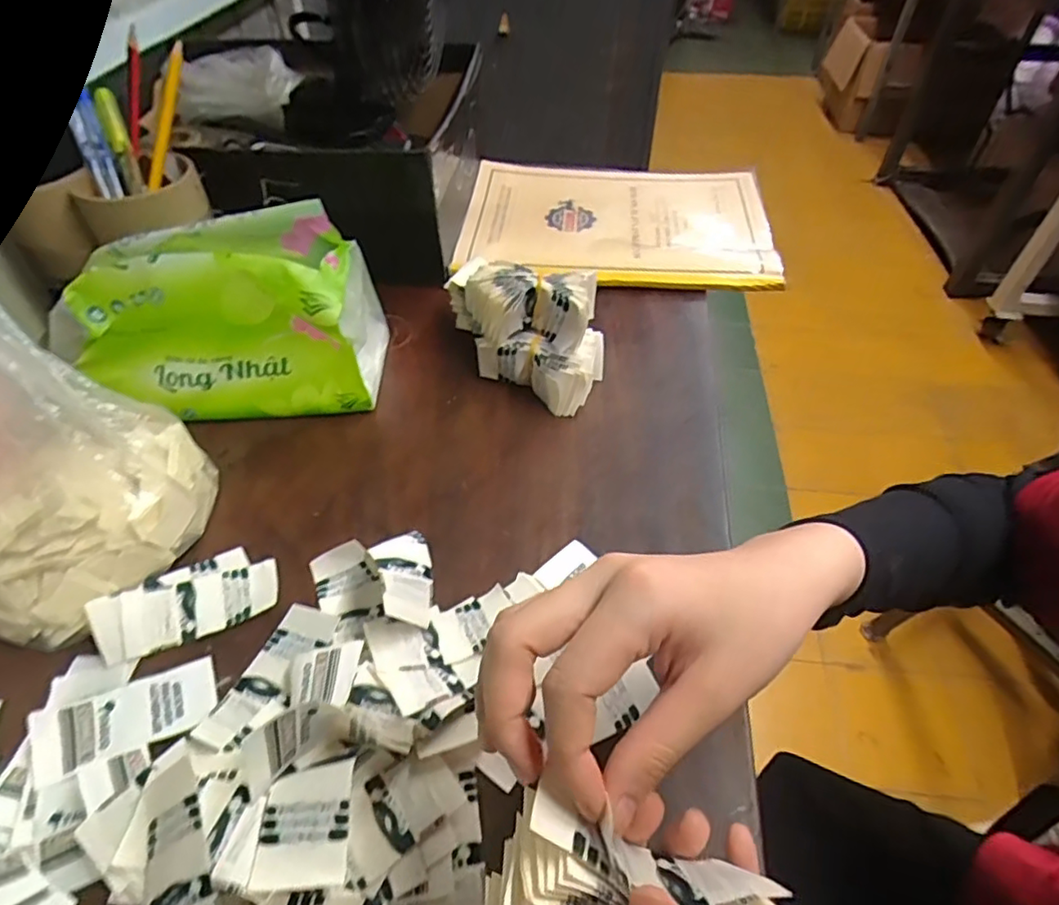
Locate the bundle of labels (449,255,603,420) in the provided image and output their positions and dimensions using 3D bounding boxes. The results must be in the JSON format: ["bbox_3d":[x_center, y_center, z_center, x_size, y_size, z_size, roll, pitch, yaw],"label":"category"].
[{"bbox_3d":[0.005,-0.093,0.440,0.111,0.076,0.078,27,54,22],"label":"bundle of labels"}]

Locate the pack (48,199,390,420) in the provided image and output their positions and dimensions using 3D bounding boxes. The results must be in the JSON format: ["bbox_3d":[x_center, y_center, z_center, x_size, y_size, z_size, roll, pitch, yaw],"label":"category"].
[{"bbox_3d":[-0.210,-0.094,0.416,0.194,0.116,0.097,-1,49,-1],"label":"pack"}]

